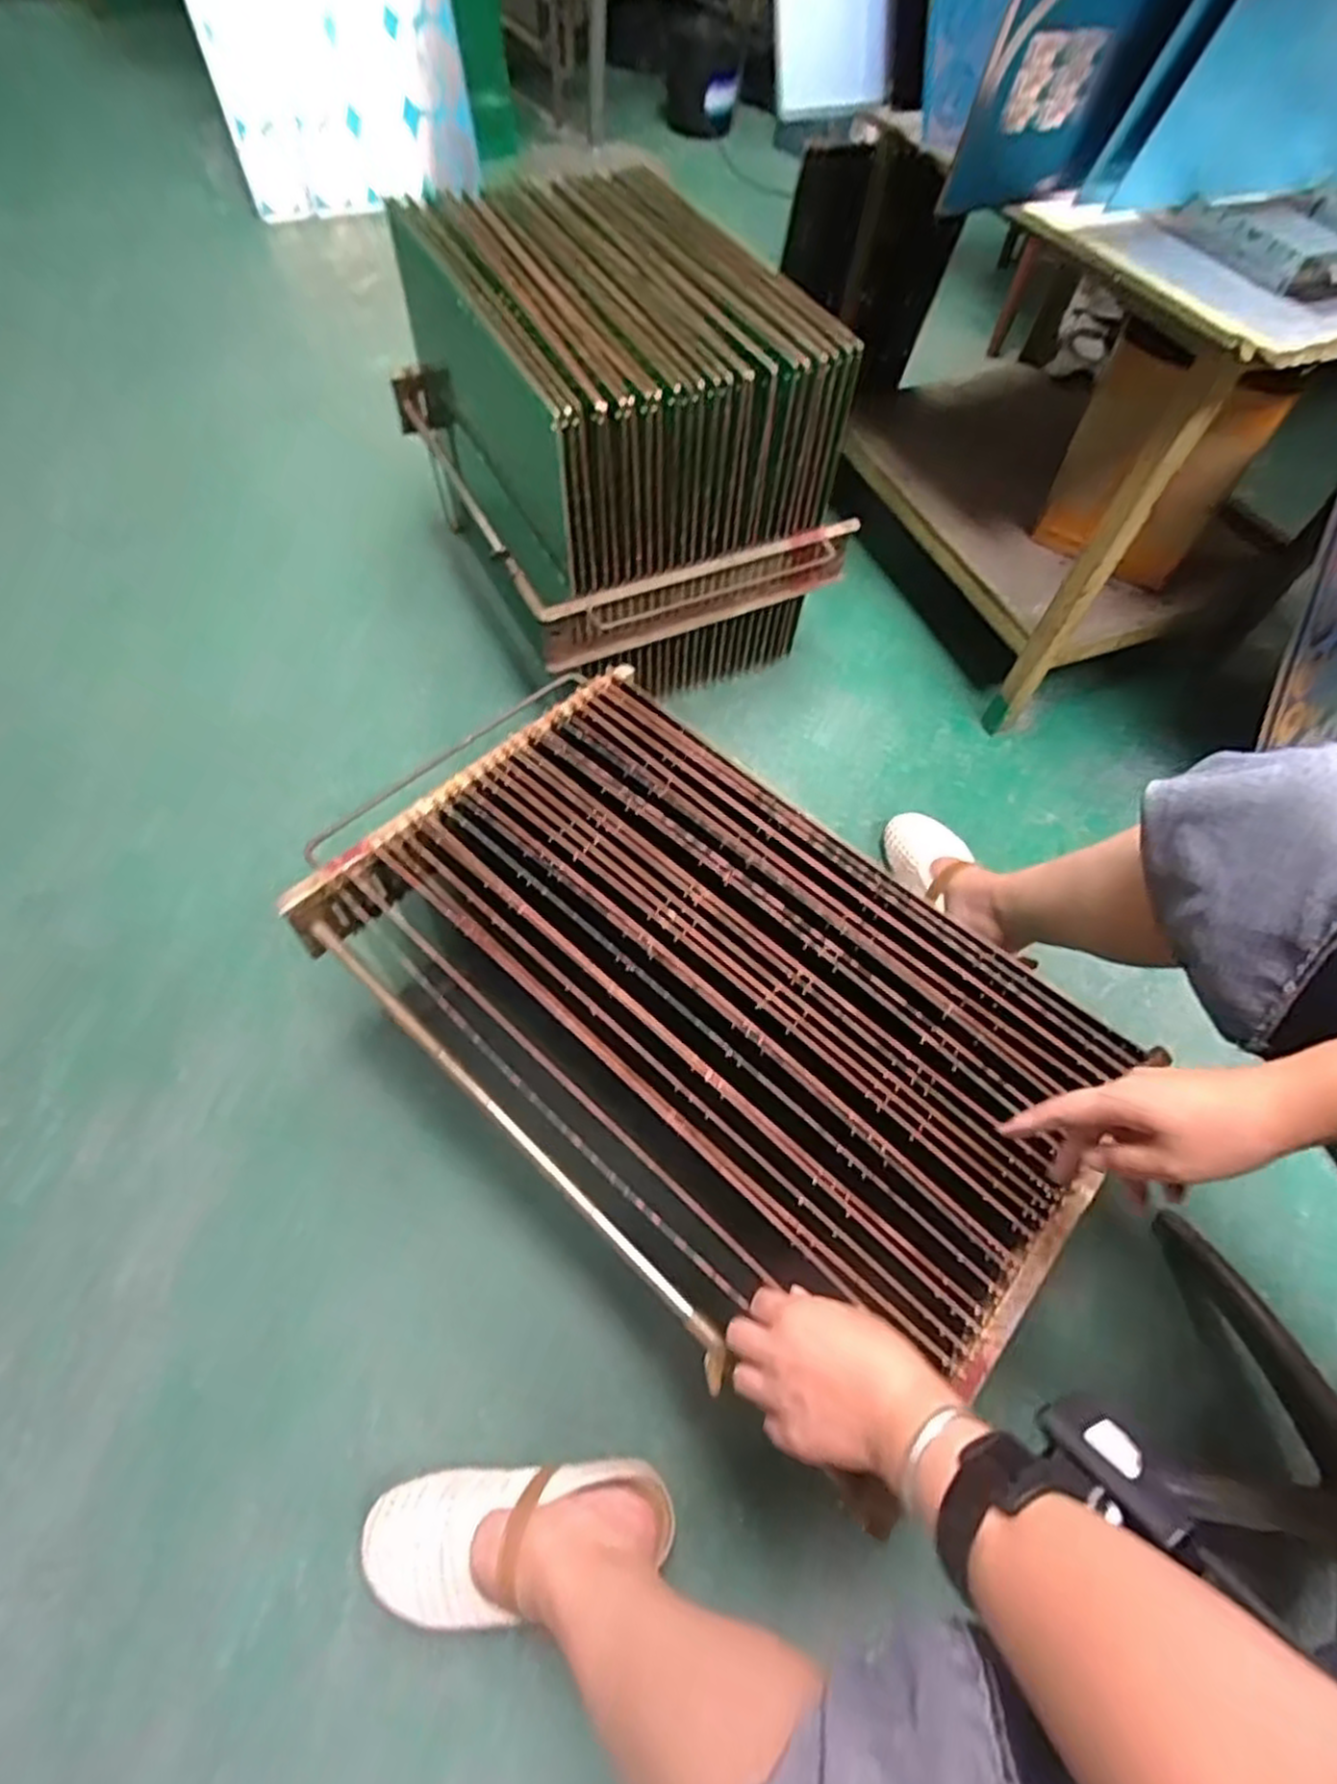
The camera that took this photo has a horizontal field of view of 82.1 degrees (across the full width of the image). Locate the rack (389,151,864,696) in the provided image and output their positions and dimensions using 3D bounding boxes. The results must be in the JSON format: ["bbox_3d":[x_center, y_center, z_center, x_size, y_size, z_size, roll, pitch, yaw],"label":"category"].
[{"bbox_3d":[-0.073,-0.559,0.958,0.384,0.380,0.506,-22,63,-15],"label":"rack"}]

